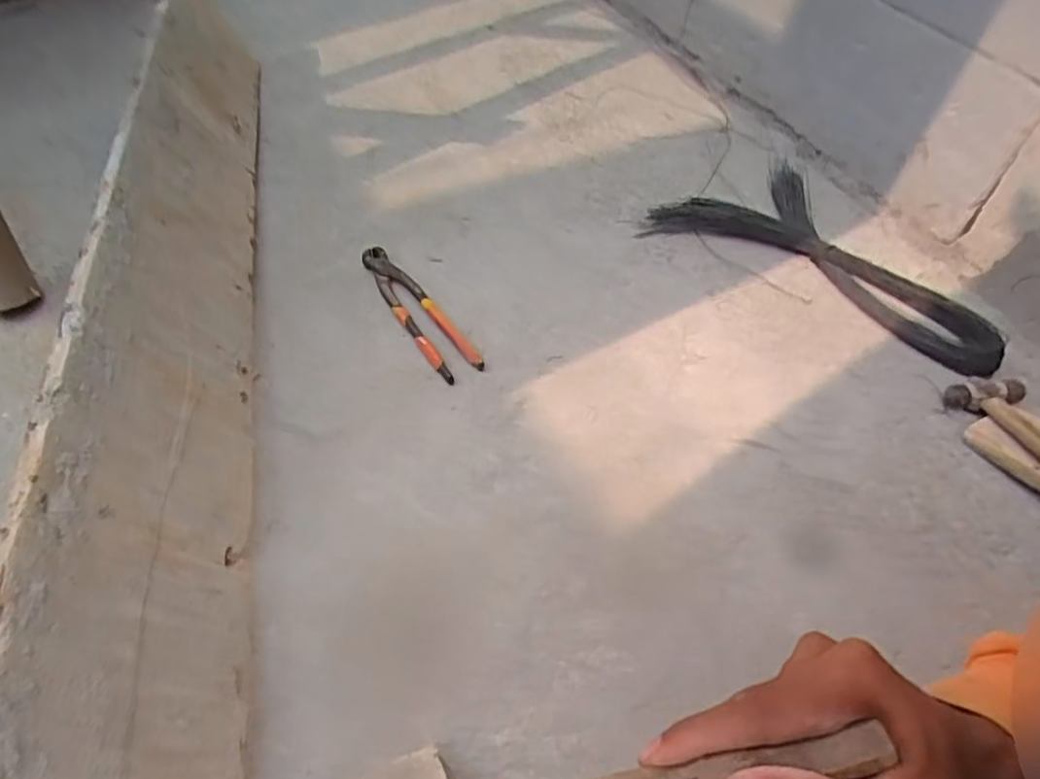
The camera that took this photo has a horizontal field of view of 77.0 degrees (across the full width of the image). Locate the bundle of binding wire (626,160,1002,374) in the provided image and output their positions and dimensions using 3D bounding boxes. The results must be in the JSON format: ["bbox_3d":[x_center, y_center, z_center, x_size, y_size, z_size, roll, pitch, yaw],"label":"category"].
[{"bbox_3d":[0.399,-0.184,0.829,0.426,0.041,0.251,33,55,21],"label":"bundle of binding wire"}]

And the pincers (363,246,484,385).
[{"bbox_3d":[-0.115,-0.089,0.722,0.045,0.012,0.217,-25,56,-23],"label":"pincers"}]

